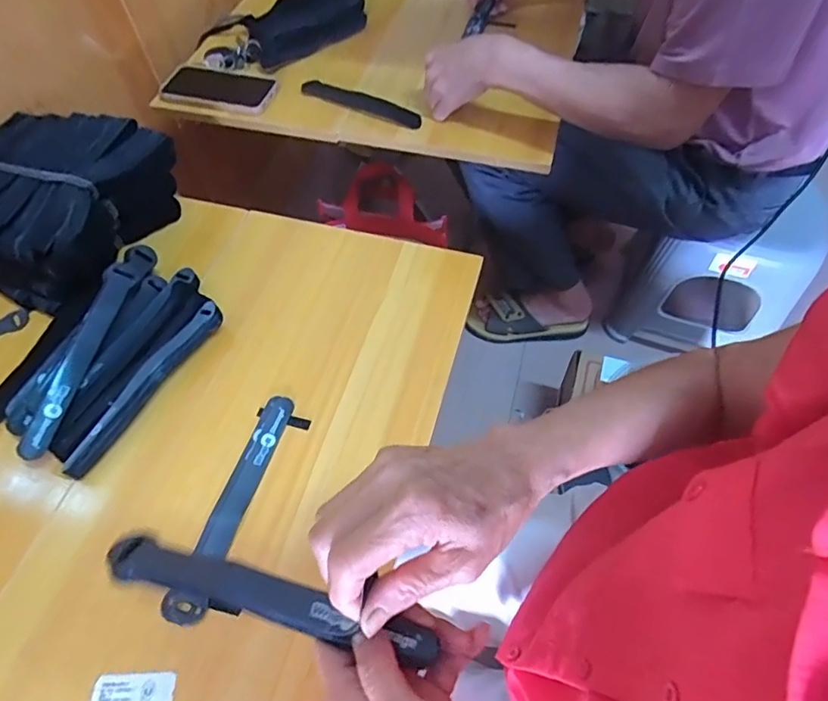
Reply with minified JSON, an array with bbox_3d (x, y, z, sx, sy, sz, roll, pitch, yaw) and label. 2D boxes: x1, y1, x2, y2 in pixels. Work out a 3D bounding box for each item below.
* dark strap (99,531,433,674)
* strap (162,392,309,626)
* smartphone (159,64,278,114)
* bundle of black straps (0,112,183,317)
[{"bbox_3d":[-0.084,0.134,0.281,0.194,0.015,0.022,9,59,15],"label":"dark strap"},{"bbox_3d":[-0.147,0.131,0.448,0.051,0.009,0.198,15,60,10],"label":"strap"},{"bbox_3d":[-0.293,-0.394,0.767,0.178,0.008,0.086,14,60,10],"label":"smartphone"},{"bbox_3d":[-0.394,-0.165,0.567,0.180,0.112,0.211,16,60,10],"label":"bundle of black straps"}]

